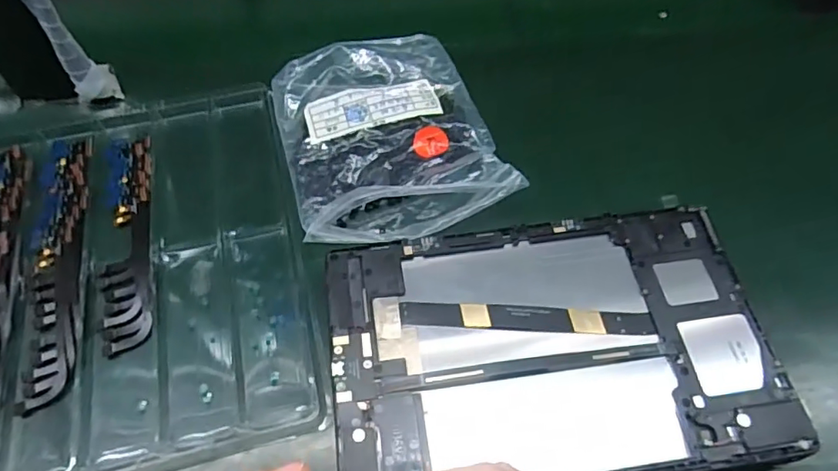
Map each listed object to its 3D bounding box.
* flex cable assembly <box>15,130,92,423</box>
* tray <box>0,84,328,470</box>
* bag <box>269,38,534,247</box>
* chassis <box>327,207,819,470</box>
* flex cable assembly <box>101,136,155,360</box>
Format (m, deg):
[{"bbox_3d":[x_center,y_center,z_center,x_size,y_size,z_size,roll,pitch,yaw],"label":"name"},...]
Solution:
[{"bbox_3d":[-0.230,0.012,0.347,0.033,0.012,0.195,-14,62,-8],"label":"flex cable assembly"},{"bbox_3d":[-0.188,0.012,0.351,0.215,0.016,0.276,-13,62,-7],"label":"tray"},{"bbox_3d":[-0.024,-0.075,0.383,0.141,0.028,0.167,-16,62,-8],"label":"bag"},{"bbox_3d":[0.072,0.060,0.297,0.234,0.007,0.149,-7,59,-5],"label":"chassis"},{"bbox_3d":[-0.191,-0.002,0.357,0.030,0.011,0.166,-14,62,-8],"label":"flex cable assembly"}]

